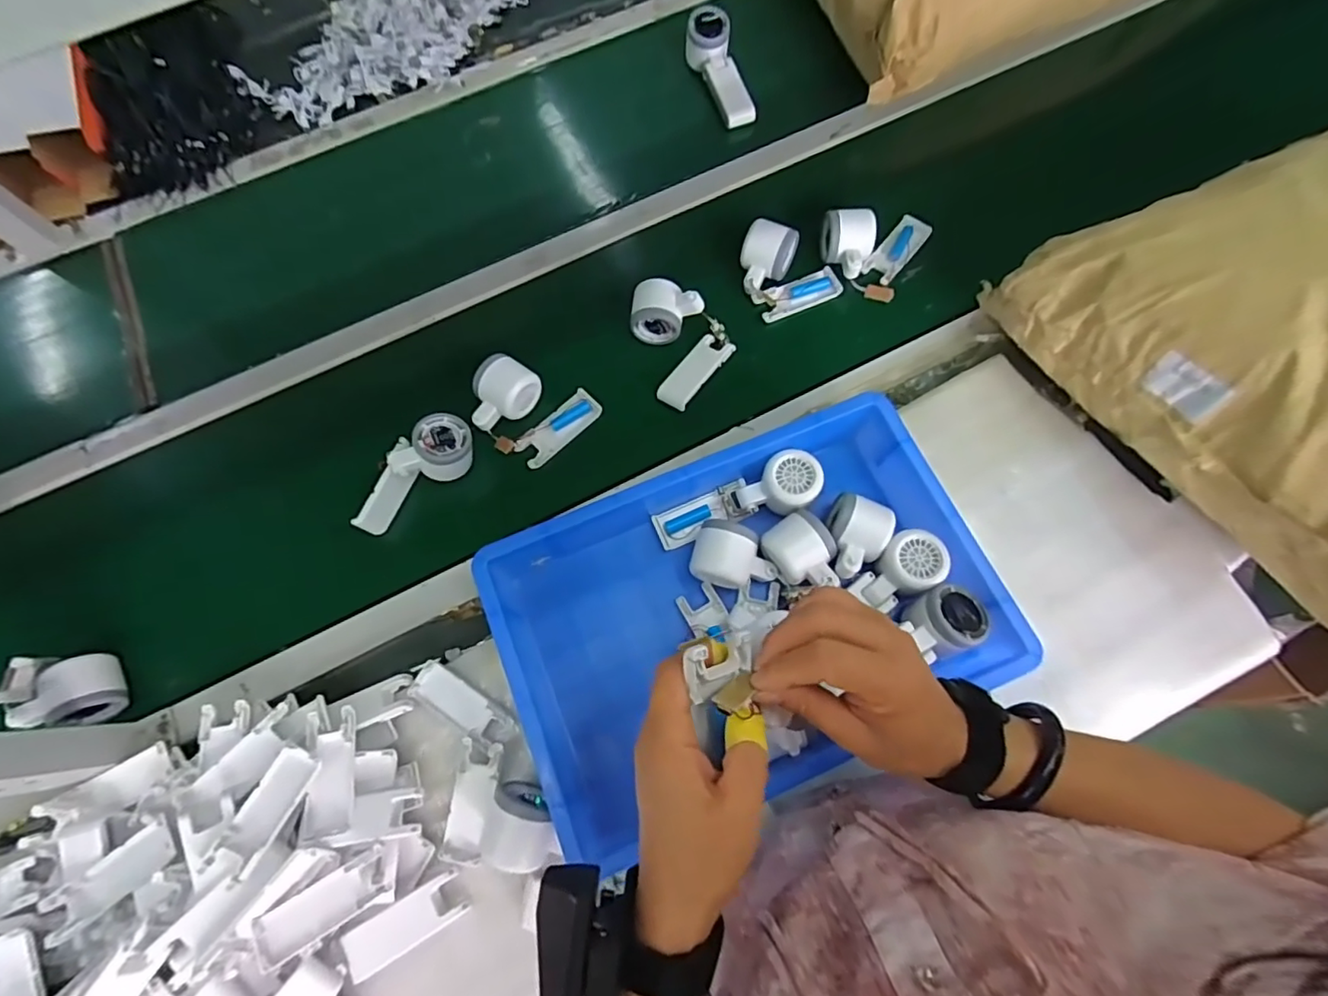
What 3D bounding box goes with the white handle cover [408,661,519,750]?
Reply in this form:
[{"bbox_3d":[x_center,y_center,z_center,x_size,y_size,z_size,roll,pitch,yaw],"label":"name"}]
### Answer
[{"bbox_3d":[-0.194,0.201,0.550,0.109,0.013,0.038,29,76,15],"label":"white handle cover"}]

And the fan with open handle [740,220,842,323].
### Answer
[{"bbox_3d":[0.147,-0.279,0.683,0.107,0.055,0.101,-2,70,6],"label":"fan with open handle"}]

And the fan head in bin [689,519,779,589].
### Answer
[{"bbox_3d":[0.070,0.057,0.559,0.080,0.042,0.059,14,72,11],"label":"fan head in bin"}]

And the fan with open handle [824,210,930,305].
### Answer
[{"bbox_3d":[0.252,-0.317,0.694,0.112,0.062,0.123,29,76,15],"label":"fan with open handle"}]

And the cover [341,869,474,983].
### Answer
[{"bbox_3d":[-0.223,0.368,0.491,0.095,0.017,0.038,-29,73,-8],"label":"cover"}]

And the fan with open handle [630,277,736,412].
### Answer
[{"bbox_3d":[0.022,-0.188,0.655,0.101,0.050,0.143,-21,69,-1],"label":"fan with open handle"}]

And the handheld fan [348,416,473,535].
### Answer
[{"bbox_3d":[-0.270,-0.027,0.623,0.150,0.067,0.052,-44,75,1],"label":"handheld fan"}]

